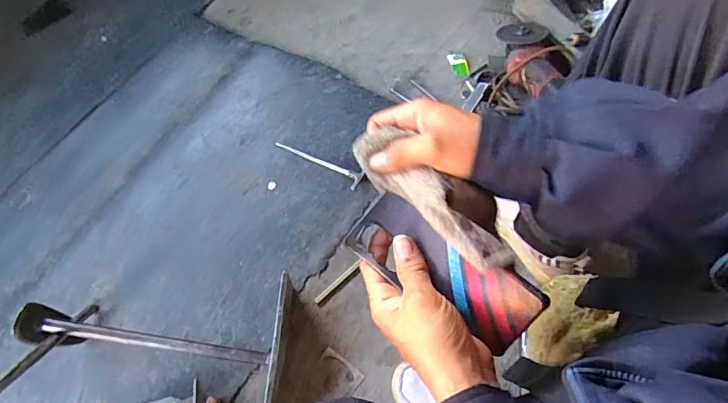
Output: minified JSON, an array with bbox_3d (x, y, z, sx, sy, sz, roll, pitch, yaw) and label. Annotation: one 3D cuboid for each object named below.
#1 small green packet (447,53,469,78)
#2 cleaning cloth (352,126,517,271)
[{"bbox_3d":[0.199,-0.286,0.919,0.032,0.012,0.065,-12,66,-5],"label":"small green packet"},{"bbox_3d":[0.051,-0.006,0.367,0.040,0.042,0.153,-38,62,-15],"label":"cleaning cloth"}]

